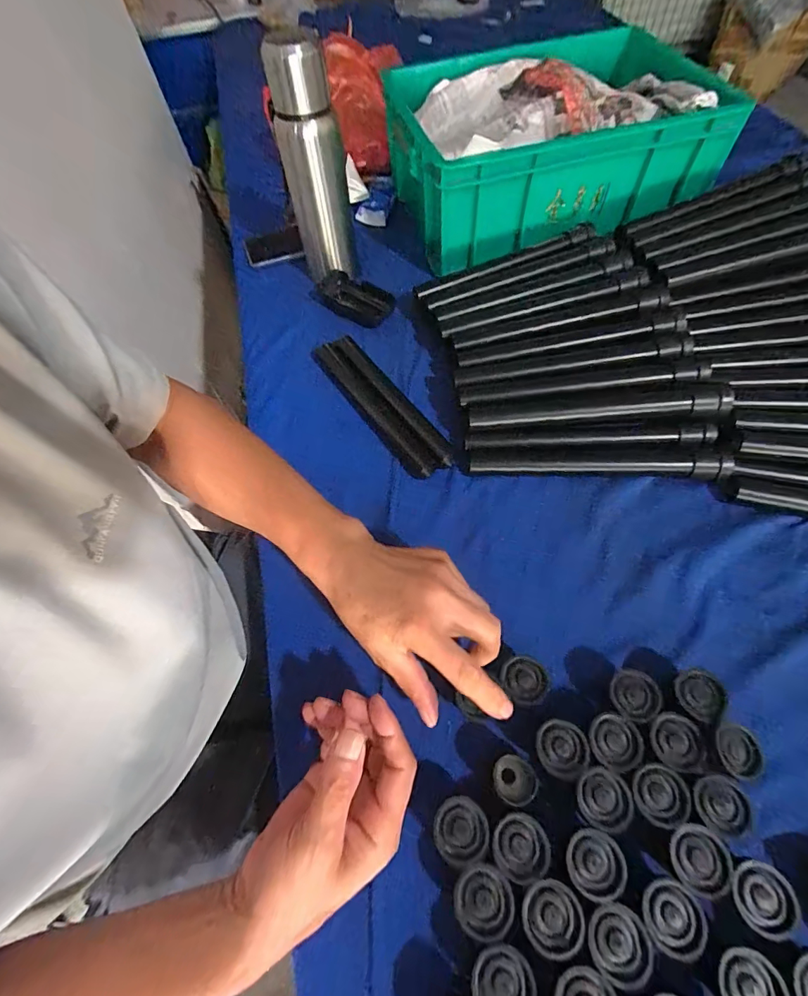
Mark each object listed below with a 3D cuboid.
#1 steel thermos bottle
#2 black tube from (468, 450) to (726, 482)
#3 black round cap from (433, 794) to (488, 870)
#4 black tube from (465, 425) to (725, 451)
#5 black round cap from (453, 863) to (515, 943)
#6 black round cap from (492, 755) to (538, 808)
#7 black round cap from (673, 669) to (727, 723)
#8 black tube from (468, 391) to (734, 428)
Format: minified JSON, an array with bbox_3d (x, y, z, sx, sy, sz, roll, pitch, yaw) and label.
[{"bbox_3d":[-0.109,-0.384,0.523,0.079,0.242,0.064,-11,61,2],"label":"steel thermos bottle"},{"bbox_3d":[0.190,-0.033,0.432,0.244,0.025,0.028,3,56,6],"label":"black tube"},{"bbox_3d":[0.038,0.224,0.291,0.035,0.029,0.035,-2,56,3],"label":"black round cap"},{"bbox_3d":[0.185,-0.057,0.437,0.237,0.028,0.021,1,56,5],"label":"black tube"},{"bbox_3d":[0.049,0.252,0.271,0.035,0.028,0.034,-2,56,3],"label":"black round cap"},{"bbox_3d":[0.078,0.200,0.303,0.026,0.024,0.028,-2,56,3],"label":"black round cap"},{"bbox_3d":[0.219,0.149,0.322,0.034,0.020,0.033,-2,56,3],"label":"black round cap"},{"bbox_3d":[0.190,-0.089,0.429,0.242,0.028,0.022,0,60,4],"label":"black tube"}]

